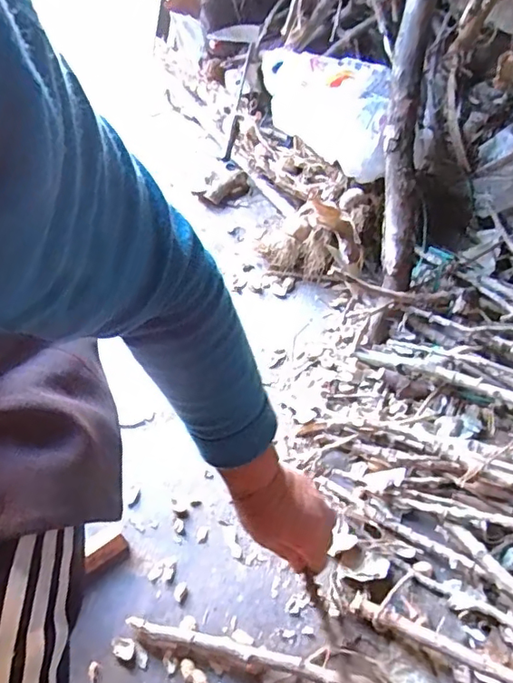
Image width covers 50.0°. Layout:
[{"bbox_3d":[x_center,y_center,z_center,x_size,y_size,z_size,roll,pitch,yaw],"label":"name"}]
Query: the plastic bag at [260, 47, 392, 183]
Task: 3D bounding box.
[{"bbox_3d":[0.103,-0.415,0.930,0.054,0.158,0.381,5,33,-43],"label":"plastic bag"}]

